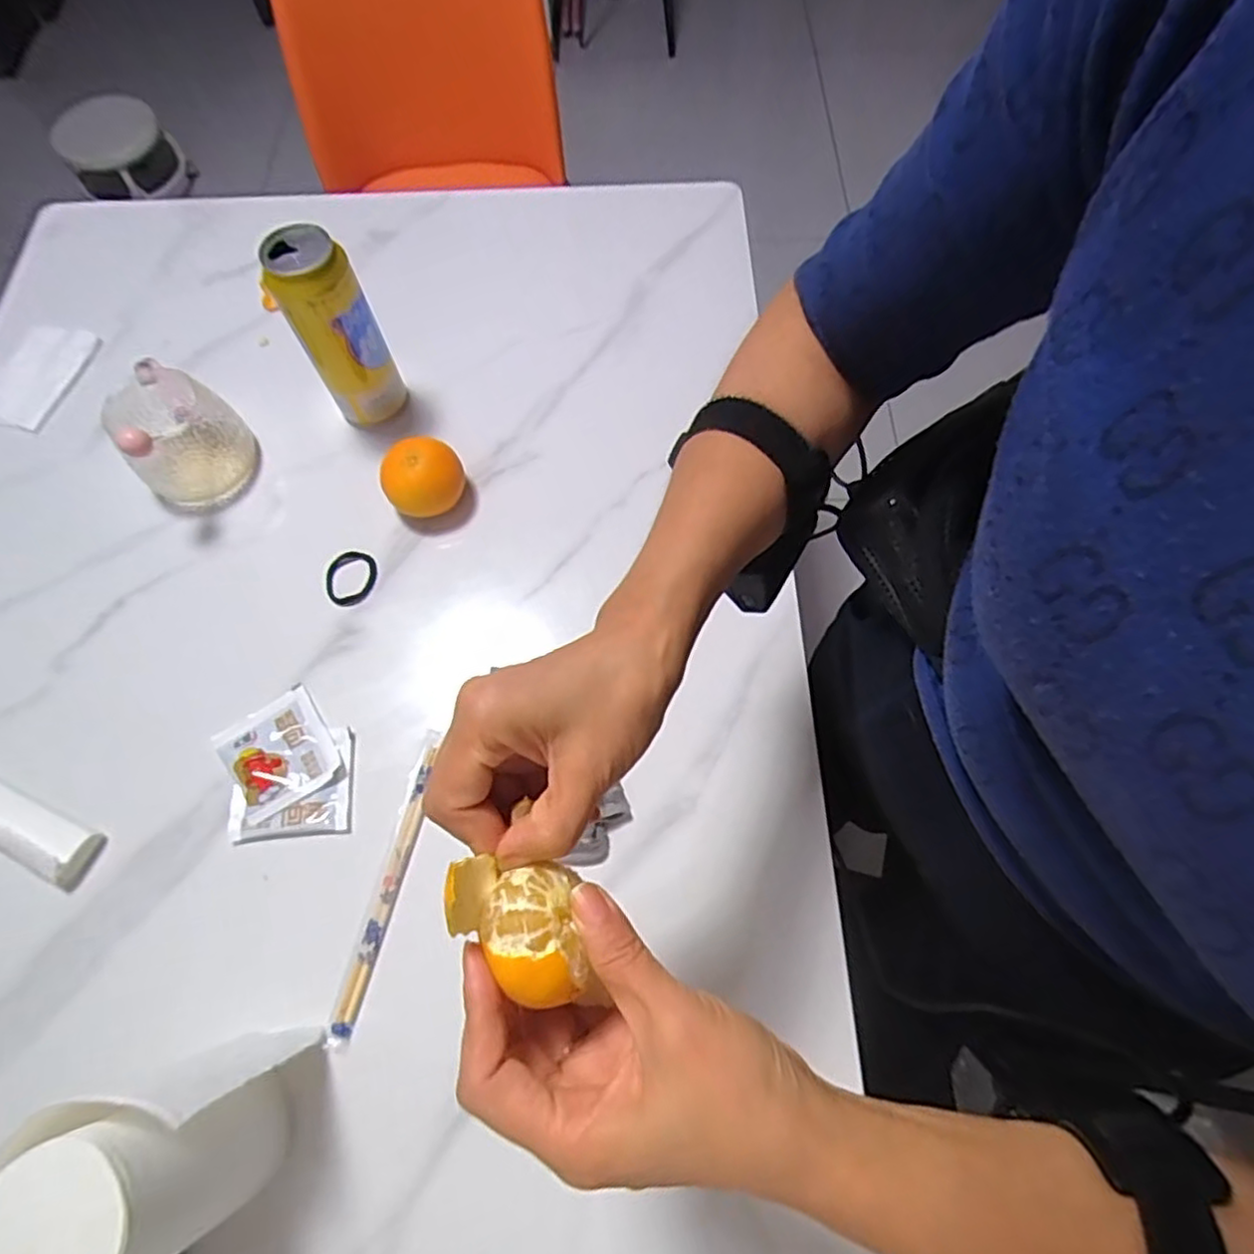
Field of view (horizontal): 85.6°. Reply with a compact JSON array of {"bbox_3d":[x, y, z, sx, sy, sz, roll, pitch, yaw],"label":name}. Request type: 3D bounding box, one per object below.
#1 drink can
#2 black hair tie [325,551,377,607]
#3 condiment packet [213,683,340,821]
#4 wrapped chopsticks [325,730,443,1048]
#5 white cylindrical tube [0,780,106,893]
[{"bbox_3d":[-0.242,-0.244,0.581,0.063,0.168,0.058,0,67,0],"label":"drink can"},{"bbox_3d":[-0.238,-0.042,0.584,0.047,0.013,0.042,-38,72,-14],"label":"black hair tie"},{"bbox_3d":[-0.268,0.096,0.520,0.075,0.013,0.089,-36,71,-14],"label":"condiment packet"},{"bbox_3d":[-0.170,0.181,0.488,0.020,0.011,0.213,11,67,5],"label":"wrapped chopsticks"},{"bbox_3d":[-0.465,0.136,0.498,0.161,0.023,0.038,24,69,10],"label":"white cylindrical tube"}]

